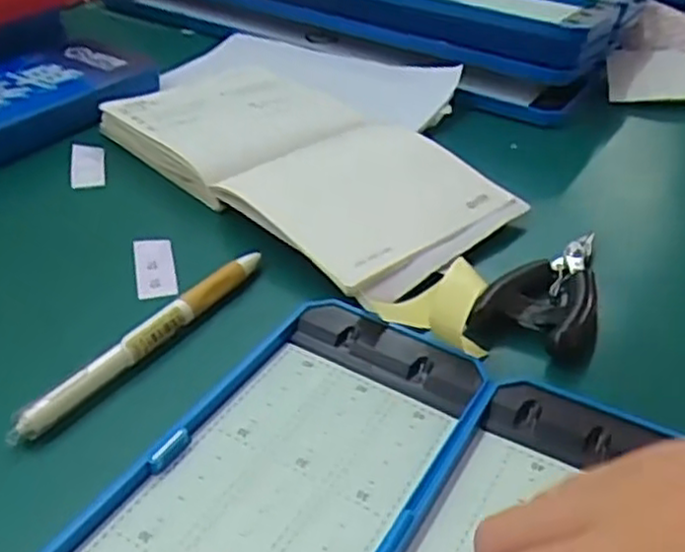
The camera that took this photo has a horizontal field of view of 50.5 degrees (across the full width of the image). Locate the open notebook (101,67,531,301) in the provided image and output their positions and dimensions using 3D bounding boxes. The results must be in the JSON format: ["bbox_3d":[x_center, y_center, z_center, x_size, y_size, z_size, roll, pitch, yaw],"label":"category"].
[{"bbox_3d":[-0.027,-0.075,0.426,0.126,0.017,0.249,-28,45,-34],"label":"open notebook"}]

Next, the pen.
[{"bbox_3d":[-0.081,0.024,0.310,0.009,0.010,0.137,23,42,28],"label":"pen"}]

